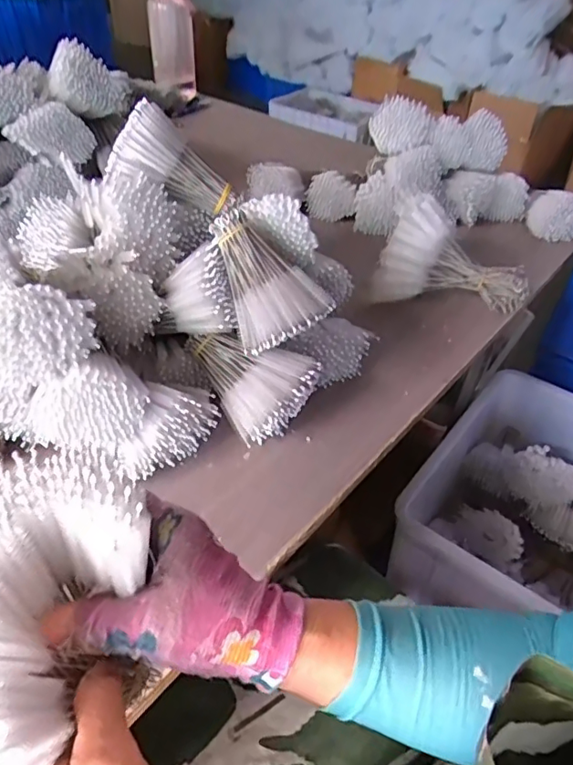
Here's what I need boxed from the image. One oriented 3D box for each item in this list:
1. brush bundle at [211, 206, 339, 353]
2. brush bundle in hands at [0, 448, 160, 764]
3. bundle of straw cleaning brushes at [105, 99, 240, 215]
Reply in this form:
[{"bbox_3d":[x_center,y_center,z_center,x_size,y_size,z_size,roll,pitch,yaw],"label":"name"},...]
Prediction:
[{"bbox_3d":[-0.017,-0.107,0.559,0.094,0.058,0.141,-13,71,-30],"label":"brush bundle"},{"bbox_3d":[-0.118,0.104,0.235,0.090,0.075,0.137,11,43,8],"label":"brush bundle in hands"},{"bbox_3d":[-0.119,-0.232,0.589,0.136,0.067,0.053,29,33,-29],"label":"bundle of straw cleaning brushes"}]

